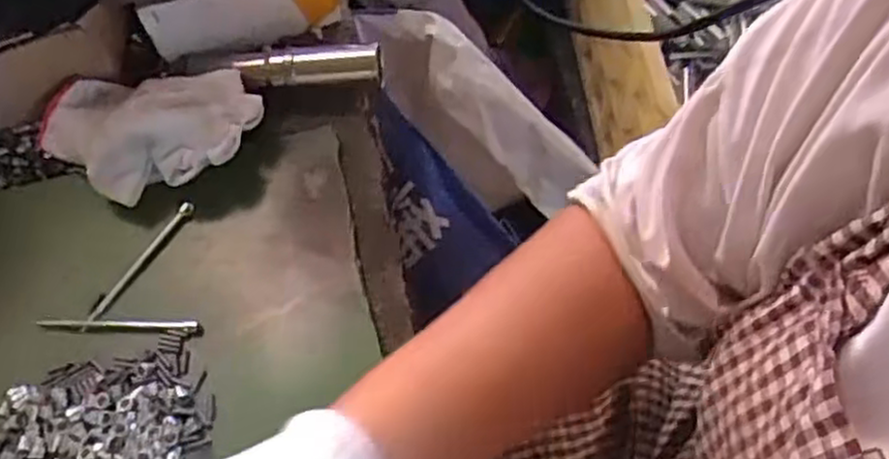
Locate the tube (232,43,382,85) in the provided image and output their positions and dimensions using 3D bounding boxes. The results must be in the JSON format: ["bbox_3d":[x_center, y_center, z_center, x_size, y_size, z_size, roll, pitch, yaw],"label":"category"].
[{"bbox_3d":[-0.084,-0.101,0.466,0.086,0.025,0.019,-3,61,-1],"label":"tube"}]

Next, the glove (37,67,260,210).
[{"bbox_3d":[-0.173,-0.058,0.436,0.128,0.047,0.076,-3,61,0],"label":"glove"}]

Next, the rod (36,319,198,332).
[{"bbox_3d":[-0.178,0.051,0.404,0.090,0.004,0.006,2,61,2],"label":"rod"}]

